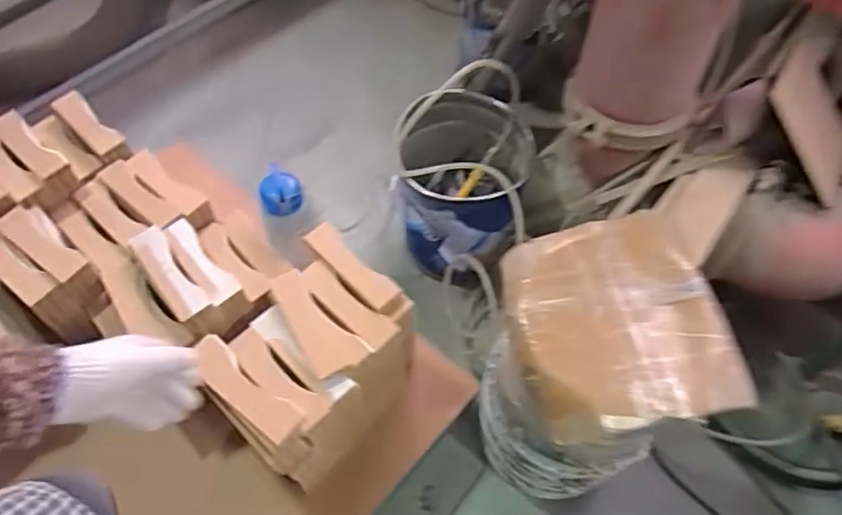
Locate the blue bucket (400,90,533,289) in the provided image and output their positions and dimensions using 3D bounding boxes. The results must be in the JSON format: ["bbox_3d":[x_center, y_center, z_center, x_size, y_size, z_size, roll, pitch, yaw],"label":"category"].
[{"bbox_3d":[0.092,-0.143,1.445,0.293,0.342,0.342,3,58,1],"label":"blue bucket"}]

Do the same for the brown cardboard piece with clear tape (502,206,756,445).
[{"bbox_3d":[0.269,0.091,0.861,0.286,0.071,0.303,-9,58,-7],"label":"brown cardboard piece with clear tape"}]

